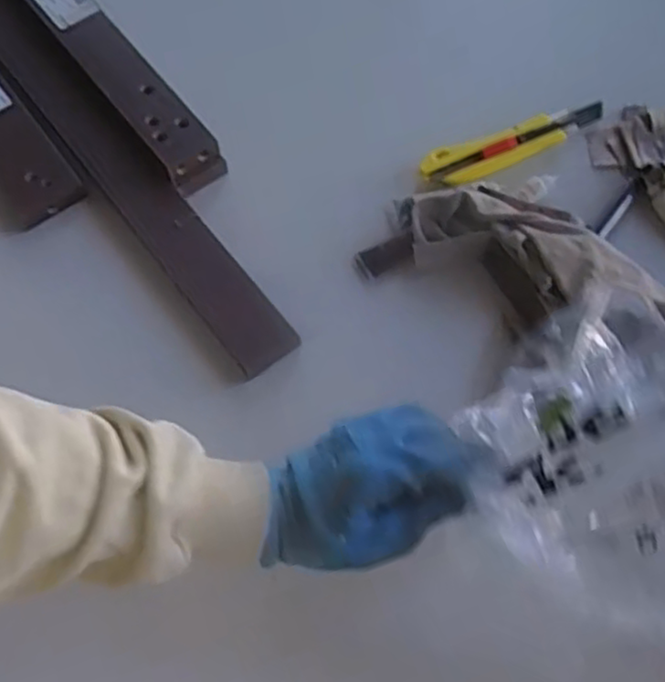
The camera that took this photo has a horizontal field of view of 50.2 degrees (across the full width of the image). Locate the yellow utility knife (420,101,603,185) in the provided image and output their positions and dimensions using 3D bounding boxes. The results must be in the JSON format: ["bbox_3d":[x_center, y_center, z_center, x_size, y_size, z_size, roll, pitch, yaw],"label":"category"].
[{"bbox_3d":[0.166,-0.175,0.630,0.184,0.013,0.033,-21,69,-9],"label":"yellow utility knife"}]

